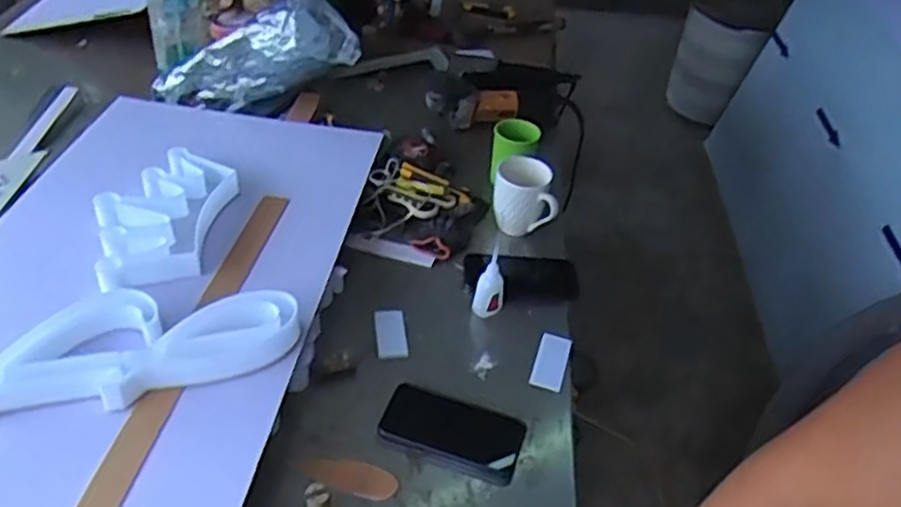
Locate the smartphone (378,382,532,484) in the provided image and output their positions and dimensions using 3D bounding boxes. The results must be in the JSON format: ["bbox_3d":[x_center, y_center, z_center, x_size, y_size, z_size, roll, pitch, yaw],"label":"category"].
[{"bbox_3d":[0.002,0.206,0.850,0.161,0.013,0.088,15,41,11],"label":"smartphone"}]

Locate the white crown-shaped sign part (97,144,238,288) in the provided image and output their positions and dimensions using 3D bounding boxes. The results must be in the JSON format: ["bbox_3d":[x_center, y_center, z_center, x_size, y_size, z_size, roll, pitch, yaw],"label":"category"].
[{"bbox_3d":[-0.402,-0.052,0.993,0.163,0.036,0.284,6,41,-3],"label":"white crown-shaped sign part"}]

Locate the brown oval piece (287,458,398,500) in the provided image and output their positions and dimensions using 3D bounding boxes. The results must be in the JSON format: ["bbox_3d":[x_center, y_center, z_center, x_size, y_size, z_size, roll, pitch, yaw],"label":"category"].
[{"bbox_3d":[-0.119,0.245,0.805,0.123,0.009,0.041,13,41,8],"label":"brown oval piece"}]

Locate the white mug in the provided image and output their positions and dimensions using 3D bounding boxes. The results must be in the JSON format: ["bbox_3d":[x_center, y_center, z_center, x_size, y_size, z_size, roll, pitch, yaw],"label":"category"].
[{"bbox_3d":[0.115,-0.081,1.121,0.099,0.105,0.085,10,41,5],"label":"white mug"}]

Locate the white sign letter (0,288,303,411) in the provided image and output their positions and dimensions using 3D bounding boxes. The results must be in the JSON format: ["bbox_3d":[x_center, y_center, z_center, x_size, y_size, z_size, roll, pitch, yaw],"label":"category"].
[{"bbox_3d":[-0.338,0.104,0.815,0.330,0.056,0.148,-1,42,-11],"label":"white sign letter"}]

